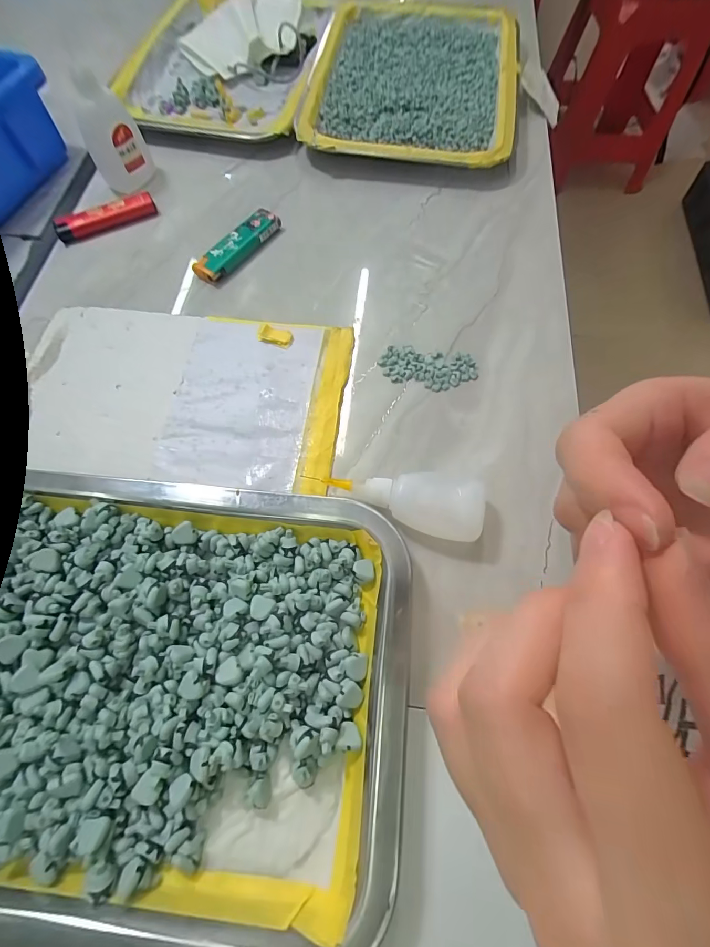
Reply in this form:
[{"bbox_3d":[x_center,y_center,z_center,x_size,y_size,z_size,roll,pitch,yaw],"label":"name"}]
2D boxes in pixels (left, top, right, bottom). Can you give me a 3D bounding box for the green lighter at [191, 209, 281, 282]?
[{"bbox_3d":[-0.092,-0.178,0.322,0.024,0.013,0.079,37,72,15],"label":"green lighter"}]

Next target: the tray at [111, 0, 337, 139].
[{"bbox_3d":[-0.131,-0.423,0.412,0.184,0.036,0.252,6,66,3],"label":"tray"}]

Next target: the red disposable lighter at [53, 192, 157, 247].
[{"bbox_3d":[-0.204,-0.210,0.334,0.079,0.012,0.017,-26,68,-10],"label":"red disposable lighter"}]

